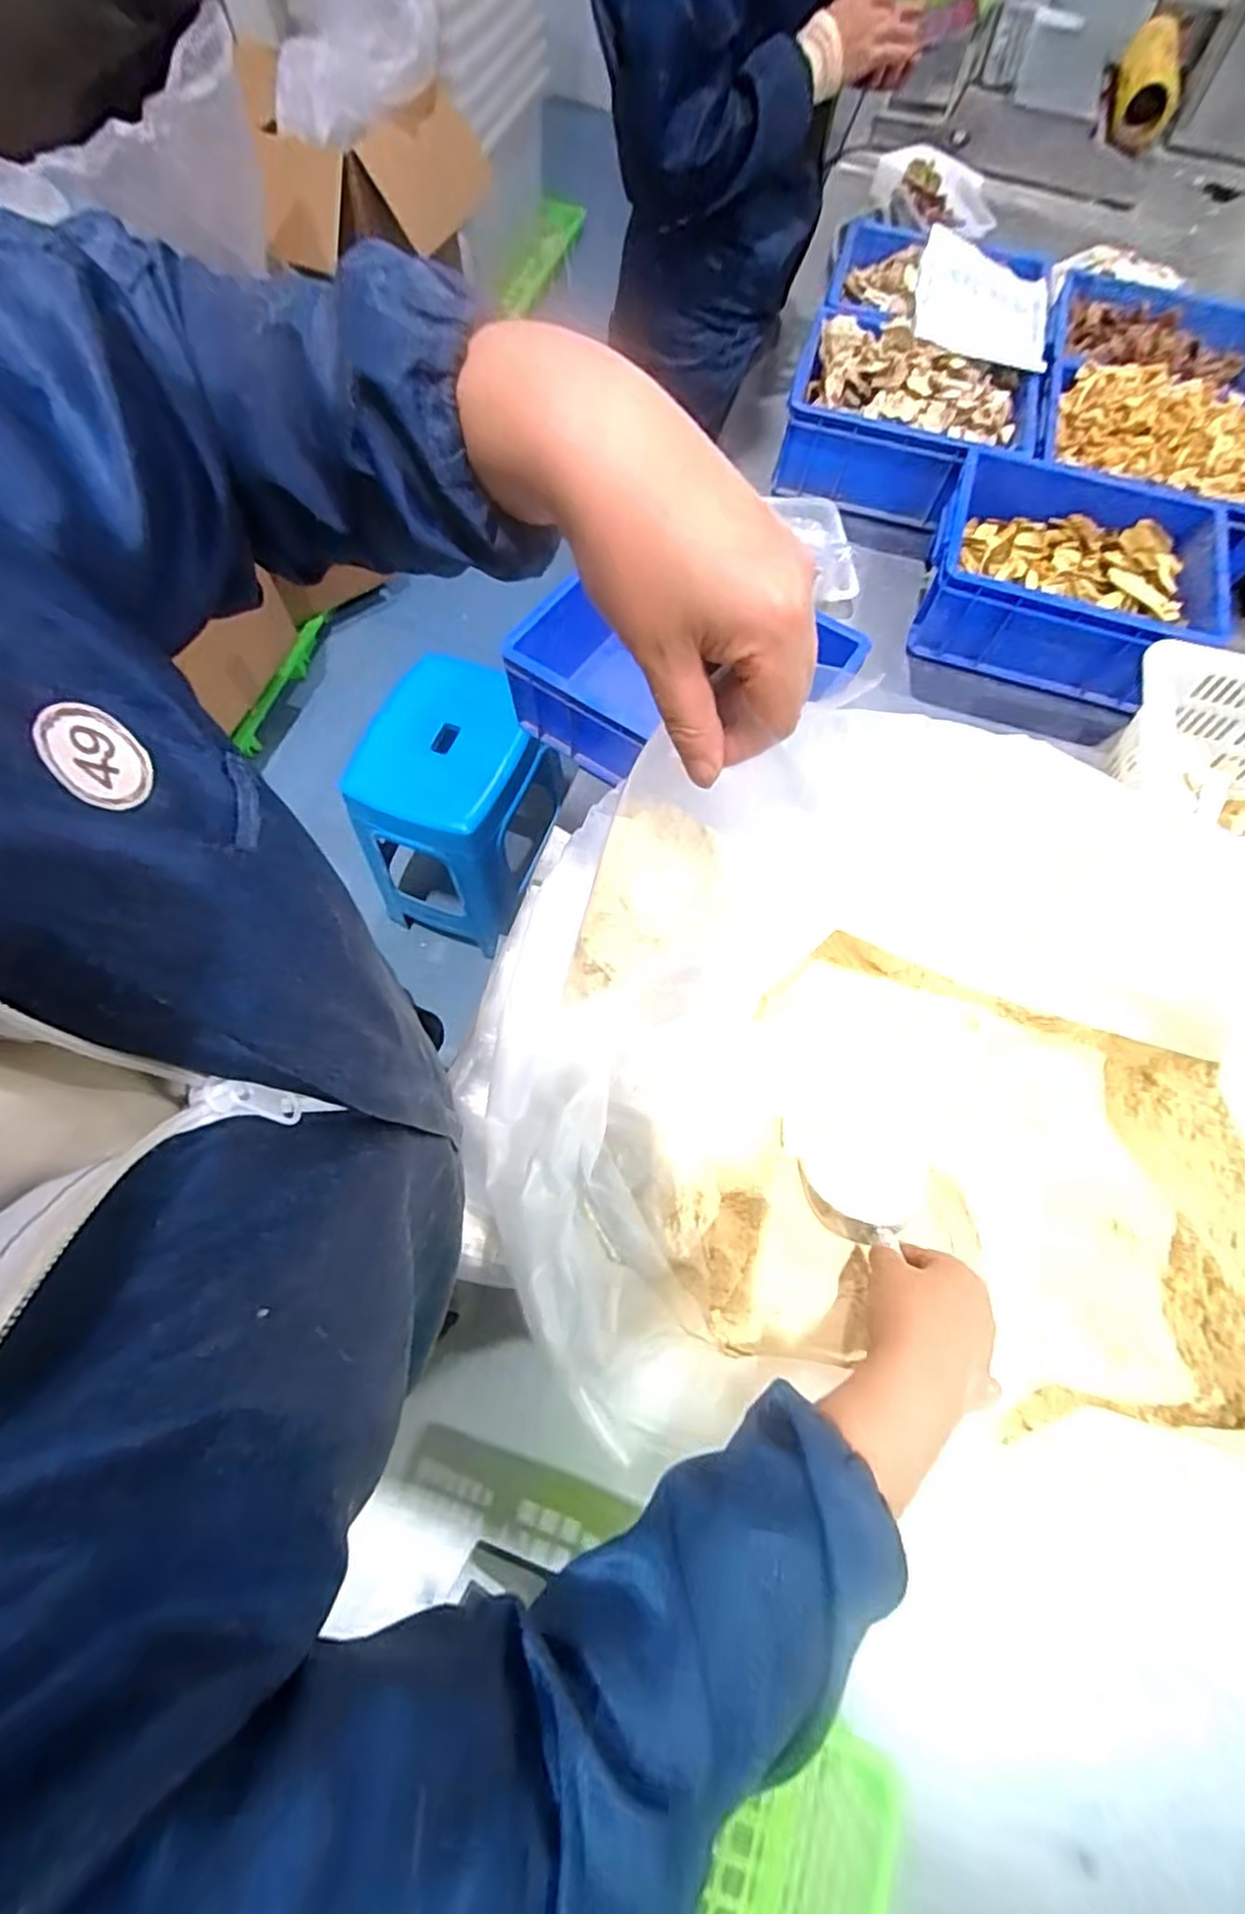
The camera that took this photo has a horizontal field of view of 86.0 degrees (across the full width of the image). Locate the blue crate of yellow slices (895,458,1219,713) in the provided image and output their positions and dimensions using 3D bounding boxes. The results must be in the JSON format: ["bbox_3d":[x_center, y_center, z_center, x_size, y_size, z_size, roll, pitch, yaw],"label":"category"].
[{"bbox_3d":[0.594,-0.494,0.895,0.366,0.118,0.285,18,69,5],"label":"blue crate of yellow slices"}]

